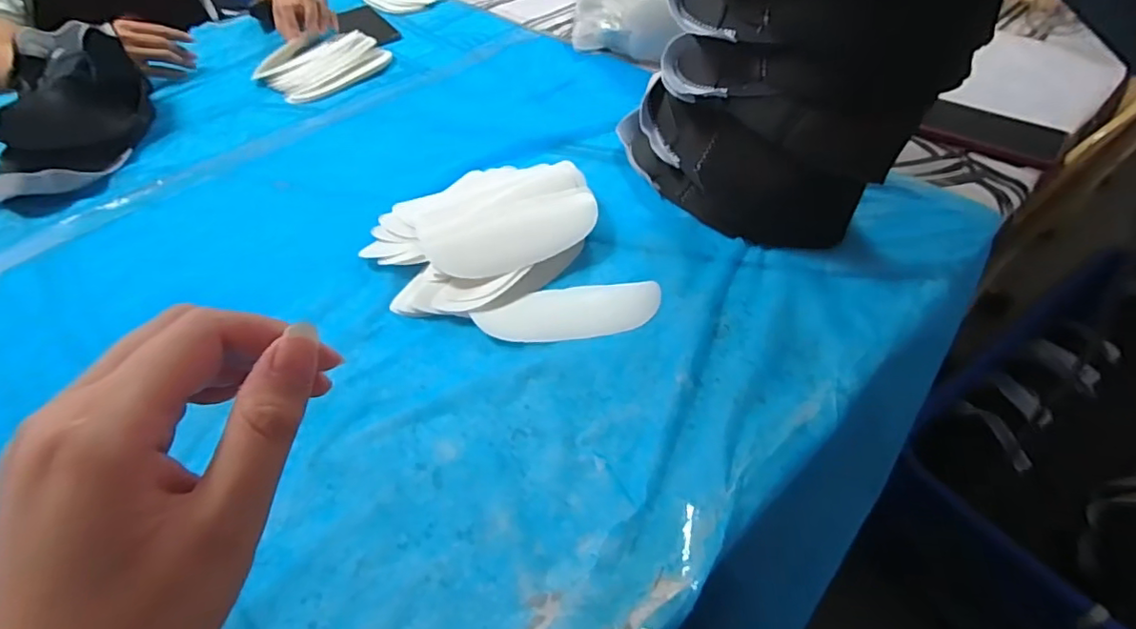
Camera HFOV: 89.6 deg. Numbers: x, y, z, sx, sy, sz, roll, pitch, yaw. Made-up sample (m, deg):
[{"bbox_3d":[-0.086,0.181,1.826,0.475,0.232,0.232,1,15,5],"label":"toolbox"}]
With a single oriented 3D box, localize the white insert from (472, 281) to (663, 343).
[{"bbox_3d":[0.003,-0.004,0.514,0.162,0.014,0.060,-7,48,-2],"label":"white insert"}]

